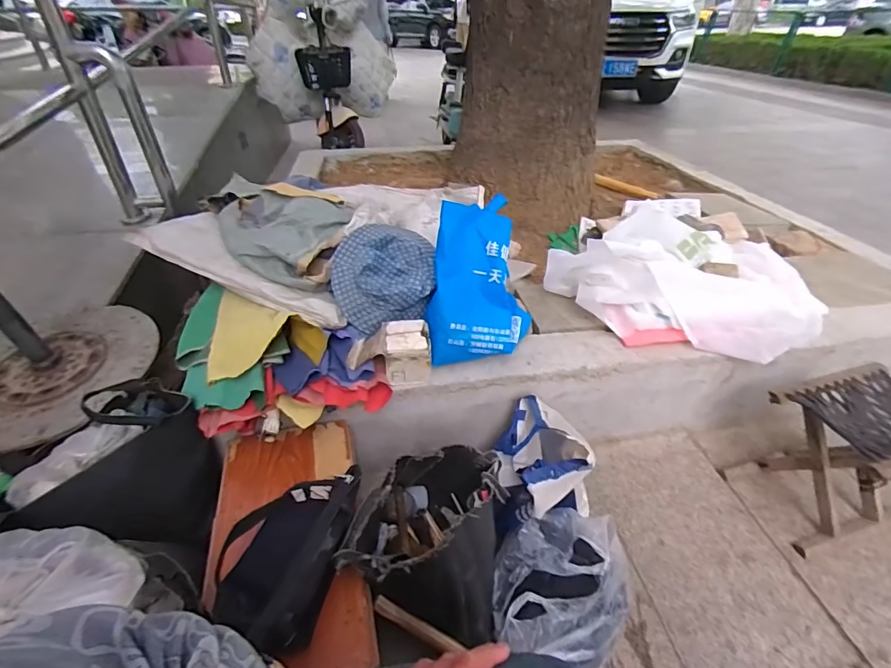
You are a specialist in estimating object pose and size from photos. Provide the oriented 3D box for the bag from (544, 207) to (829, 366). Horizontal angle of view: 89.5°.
[{"bbox_3d":[0.609,-0.153,1.197,0.644,0.219,0.389,14,38,20],"label":"bag"}]

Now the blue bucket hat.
[{"bbox_3d":[-0.153,-0.151,1.126,0.240,0.110,0.276,1,74,-24],"label":"blue bucket hat"}]

